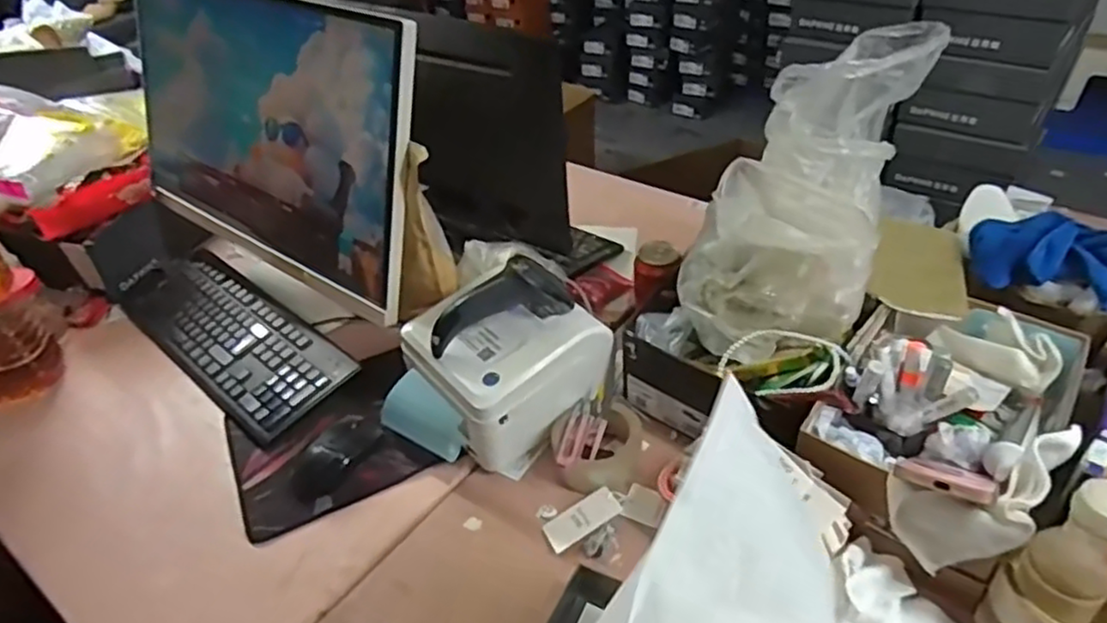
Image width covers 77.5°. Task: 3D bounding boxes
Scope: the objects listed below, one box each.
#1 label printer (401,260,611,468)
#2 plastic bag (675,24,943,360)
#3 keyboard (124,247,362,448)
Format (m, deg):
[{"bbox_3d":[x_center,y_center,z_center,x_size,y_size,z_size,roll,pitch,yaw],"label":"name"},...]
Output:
[{"bbox_3d":[-0.050,0.043,0.786,0.189,0.183,0.152,-28,44,-25],"label":"label printer"},{"bbox_3d":[0.270,-0.142,0.730,0.179,0.149,0.404,27,91,33],"label":"plastic bag"},{"bbox_3d":[-0.455,0.027,0.964,0.439,0.034,0.144,28,50,34],"label":"keyboard"}]

